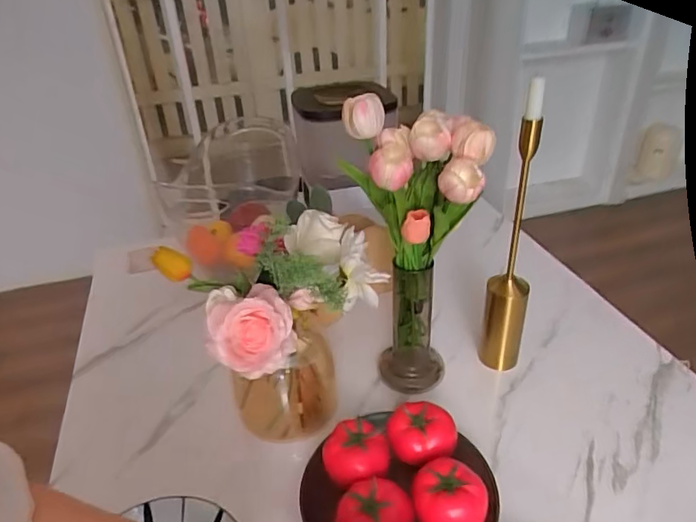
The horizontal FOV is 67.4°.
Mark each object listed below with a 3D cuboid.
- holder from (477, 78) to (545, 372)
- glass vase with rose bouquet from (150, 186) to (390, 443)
[{"bbox_3d":[0.225,-0.022,0.698,0.057,0.423,0.043,11,36,20],"label":"holder"},{"bbox_3d":[-0.080,0.098,0.654,0.190,0.299,0.158,-28,41,-33],"label":"glass vase with rose bouquet"}]

